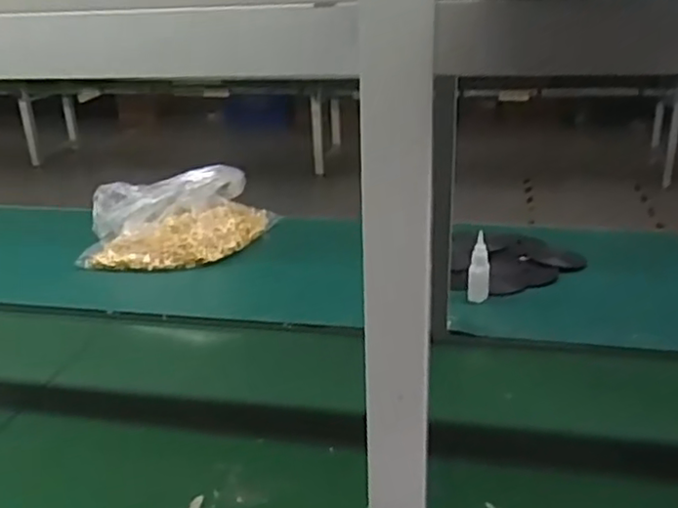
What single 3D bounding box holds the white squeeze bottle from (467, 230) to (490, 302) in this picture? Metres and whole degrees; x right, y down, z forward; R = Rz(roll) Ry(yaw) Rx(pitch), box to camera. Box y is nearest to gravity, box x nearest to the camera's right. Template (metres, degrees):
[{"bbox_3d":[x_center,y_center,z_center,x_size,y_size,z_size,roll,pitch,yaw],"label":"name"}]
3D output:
[{"bbox_3d":[0.203,0.021,0.975,0.029,0.104,0.027,4,24,12],"label":"white squeeze bottle"}]

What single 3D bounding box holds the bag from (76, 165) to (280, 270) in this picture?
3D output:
[{"bbox_3d":[-0.281,-0.069,1.187,0.340,0.148,0.164,-8,25,-14],"label":"bag"}]

